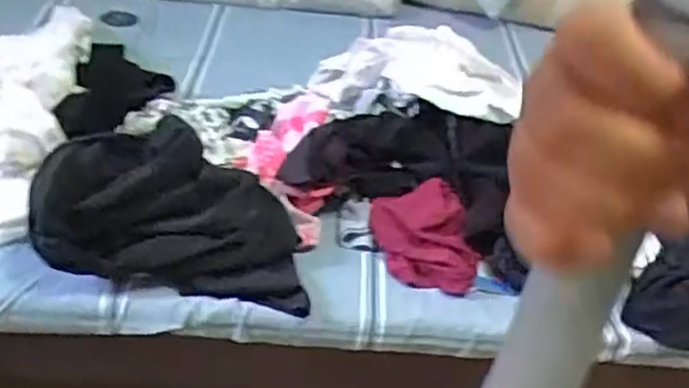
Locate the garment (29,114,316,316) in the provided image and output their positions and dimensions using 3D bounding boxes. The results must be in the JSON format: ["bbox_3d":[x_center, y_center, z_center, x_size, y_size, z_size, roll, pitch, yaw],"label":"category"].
[{"bbox_3d":[-0.218,0.022,0.914,0.342,0.138,0.195,5,38,-3],"label":"garment"}]

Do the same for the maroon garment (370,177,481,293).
[{"bbox_3d":[0.114,0.059,0.987,0.122,0.078,0.163,-7,40,-18],"label":"maroon garment"}]

